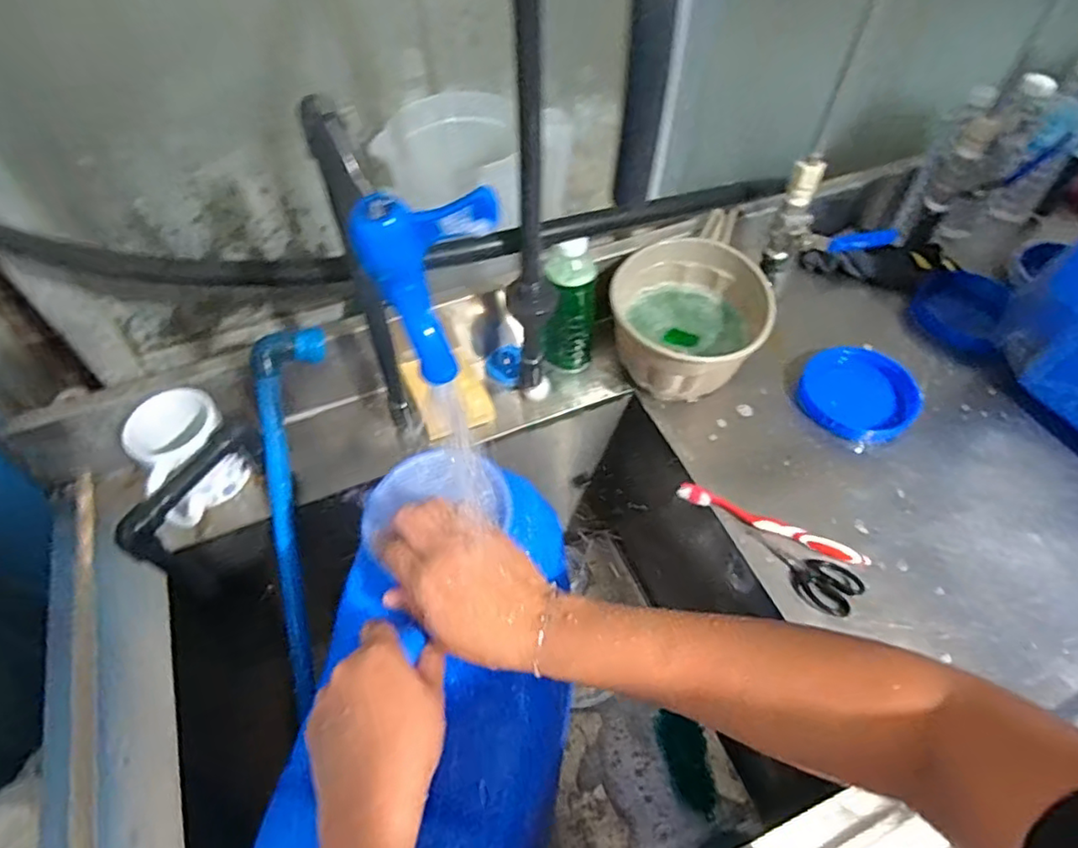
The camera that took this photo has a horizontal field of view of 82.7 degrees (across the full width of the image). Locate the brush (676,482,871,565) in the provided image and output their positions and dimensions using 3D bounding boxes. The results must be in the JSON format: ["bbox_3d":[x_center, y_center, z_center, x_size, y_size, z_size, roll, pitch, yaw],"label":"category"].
[{"bbox_3d":[0.229,0.100,0.609,0.185,0.016,0.021,21,55,16],"label":"brush"}]

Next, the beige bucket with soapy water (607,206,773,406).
[{"bbox_3d":[0.169,-0.130,0.713,0.169,0.114,0.219,4,53,3],"label":"beige bucket with soapy water"}]

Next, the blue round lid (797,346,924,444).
[{"bbox_3d":[0.362,-0.036,0.694,0.123,0.025,0.121,0,52,0],"label":"blue round lid"}]

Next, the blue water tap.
[{"bbox_3d":[-0.053,-0.070,0.291,0.055,0.081,0.048,37,61,25],"label":"blue water tap"}]

